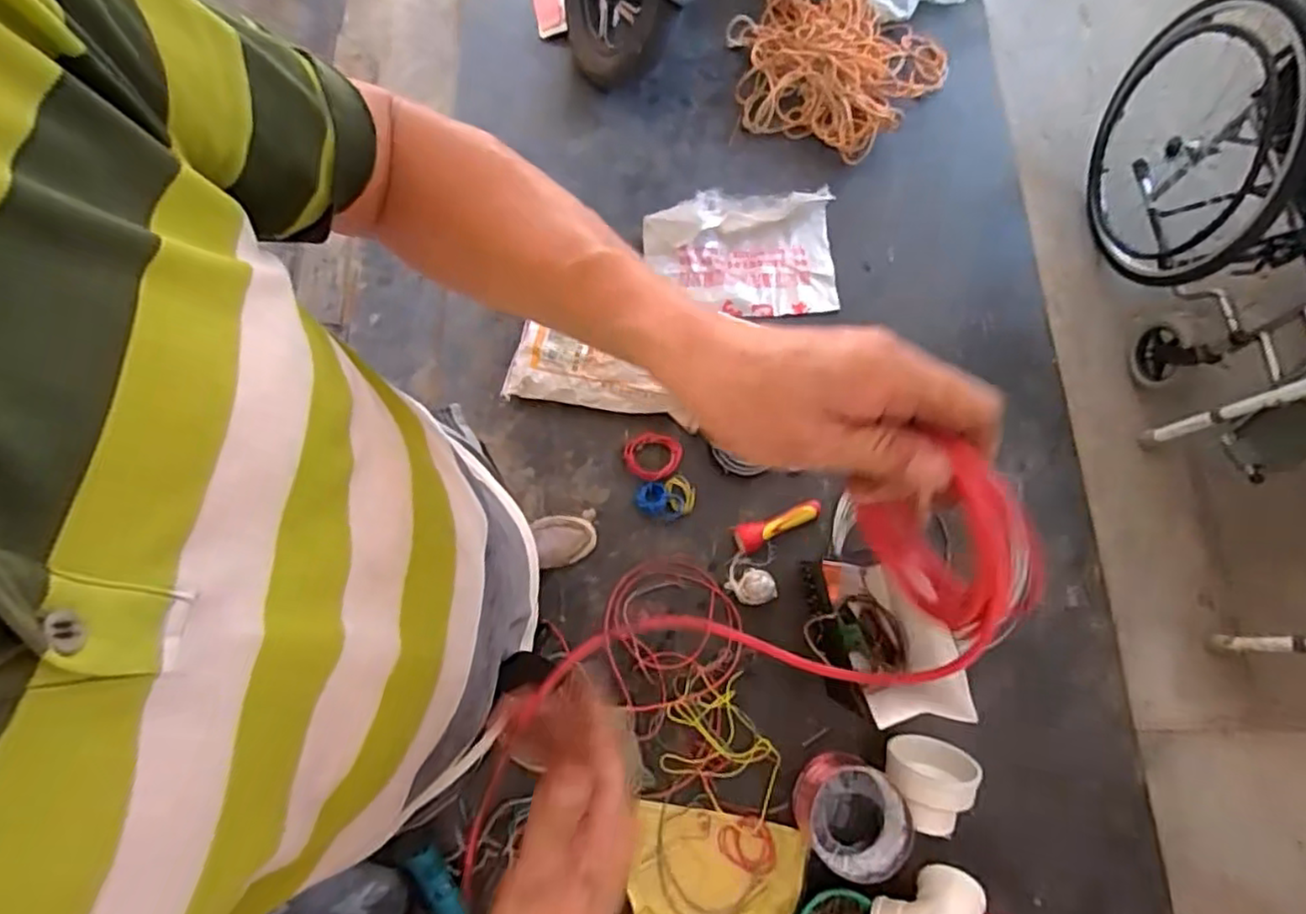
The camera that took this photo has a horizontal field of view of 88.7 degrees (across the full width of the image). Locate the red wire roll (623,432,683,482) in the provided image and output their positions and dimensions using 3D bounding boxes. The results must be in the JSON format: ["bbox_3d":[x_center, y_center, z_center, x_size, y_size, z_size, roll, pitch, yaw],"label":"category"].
[{"bbox_3d":[-0.002,-0.002,1.476,0.128,0.025,0.108,17,74,2],"label":"red wire roll"}]

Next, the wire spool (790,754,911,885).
[{"bbox_3d":[0.370,0.670,1.254,0.185,0.093,0.202,1,75,-3],"label":"wire spool"}]

